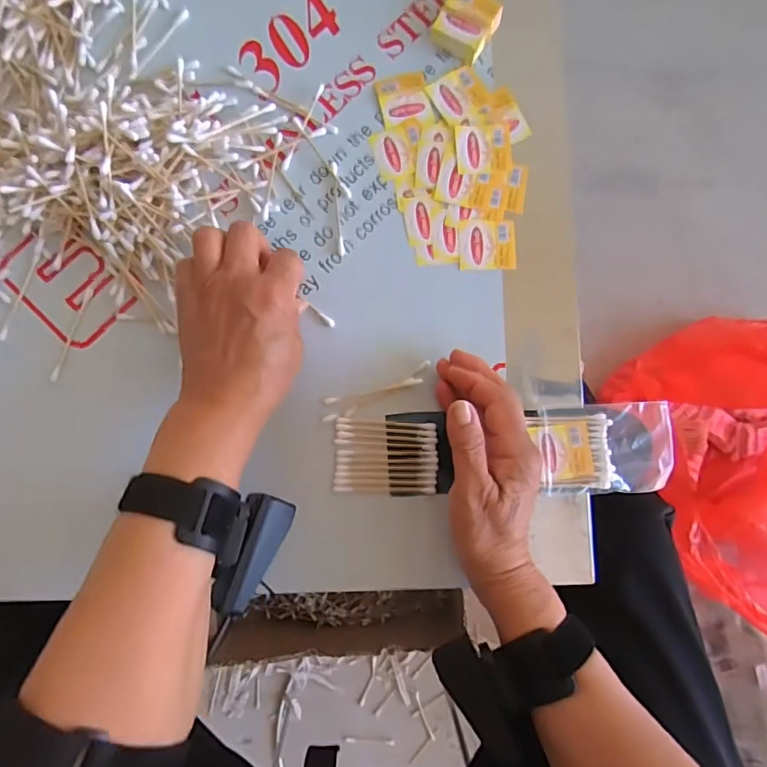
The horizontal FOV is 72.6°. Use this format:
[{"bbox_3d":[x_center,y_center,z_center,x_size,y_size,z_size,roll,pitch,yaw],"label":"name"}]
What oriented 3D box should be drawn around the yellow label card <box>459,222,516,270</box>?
[{"bbox_3d":[0.080,-0.107,0.401,0.043,0.004,0.039,-1,85,-3],"label":"yellow label card"}]

